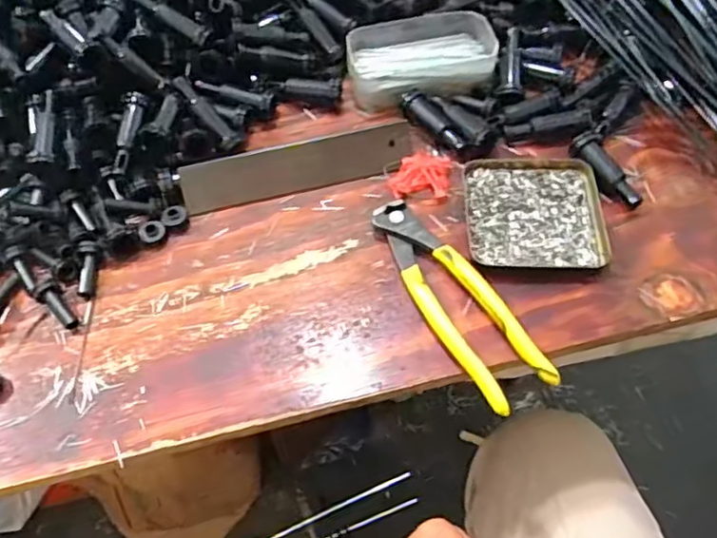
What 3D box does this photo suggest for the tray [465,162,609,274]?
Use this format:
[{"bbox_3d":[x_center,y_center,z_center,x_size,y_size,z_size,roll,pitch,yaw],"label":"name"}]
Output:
[{"bbox_3d":[0.127,-0.043,0.470,0.098,0.009,0.094,1,59,4],"label":"tray"}]

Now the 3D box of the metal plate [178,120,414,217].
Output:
[{"bbox_3d":[-0.045,-0.077,0.486,0.173,0.006,0.038,-13,91,-5],"label":"metal plate"}]

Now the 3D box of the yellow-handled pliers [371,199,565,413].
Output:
[{"bbox_3d":[0.063,0.017,0.430,0.046,0.014,0.165,-27,61,-12],"label":"yellow-handled pliers"}]

